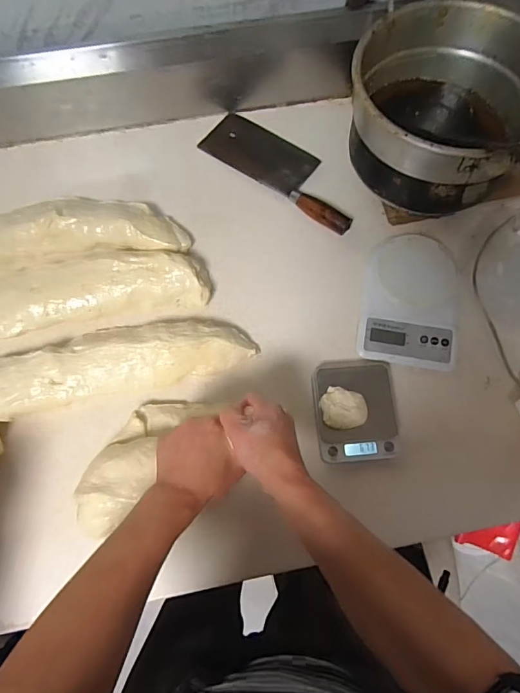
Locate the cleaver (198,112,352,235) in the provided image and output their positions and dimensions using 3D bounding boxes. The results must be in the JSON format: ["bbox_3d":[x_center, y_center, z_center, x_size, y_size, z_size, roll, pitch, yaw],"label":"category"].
[{"bbox_3d":[0.039,-0.300,0.690,0.296,0.028,0.101,37,77,10],"label":"cleaver"}]

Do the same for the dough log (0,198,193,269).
[{"bbox_3d":[-0.403,-0.164,0.632,0.580,0.049,0.120,-6,74,-2],"label":"dough log"}]

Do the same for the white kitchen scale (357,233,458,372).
[{"bbox_3d":[0.226,-0.073,0.626,0.145,0.034,0.205,7,74,2],"label":"white kitchen scale"}]

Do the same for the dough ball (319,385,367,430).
[{"bbox_3d":[0.108,0.082,0.541,0.059,0.032,0.051,8,74,2],"label":"dough ball"}]

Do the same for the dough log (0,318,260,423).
[{"bbox_3d":[-0.336,0.045,0.571,0.665,0.051,0.111,-10,74,-3],"label":"dough log"}]

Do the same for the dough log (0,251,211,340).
[{"bbox_3d":[-0.391,-0.057,0.610,0.632,0.052,0.120,-7,74,-2],"label":"dough log"}]

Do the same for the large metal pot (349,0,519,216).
[{"bbox_3d":[0.269,-0.349,0.626,0.267,0.181,0.286,0,74,0],"label":"large metal pot"}]

